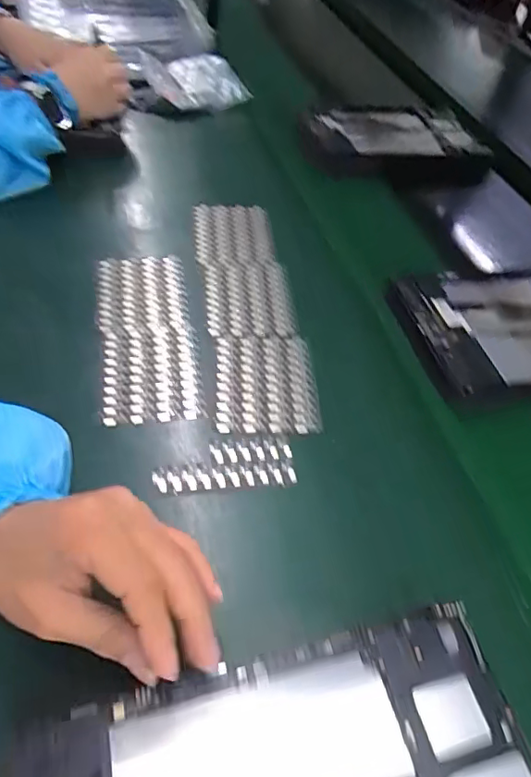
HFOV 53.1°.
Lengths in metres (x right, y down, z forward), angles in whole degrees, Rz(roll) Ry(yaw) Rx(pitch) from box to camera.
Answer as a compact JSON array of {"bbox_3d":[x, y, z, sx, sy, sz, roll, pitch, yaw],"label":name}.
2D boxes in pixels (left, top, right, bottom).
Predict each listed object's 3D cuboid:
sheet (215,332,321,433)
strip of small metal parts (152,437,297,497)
[{"bbox_3d":[0.001,-0.007,0.440,0.079,0.005,0.103,1,49,-6],"label":"sheet"},{"bbox_3d":[-0.029,0.056,0.385,0.100,0.006,0.041,-4,49,-10],"label":"strip of small metal parts"}]

